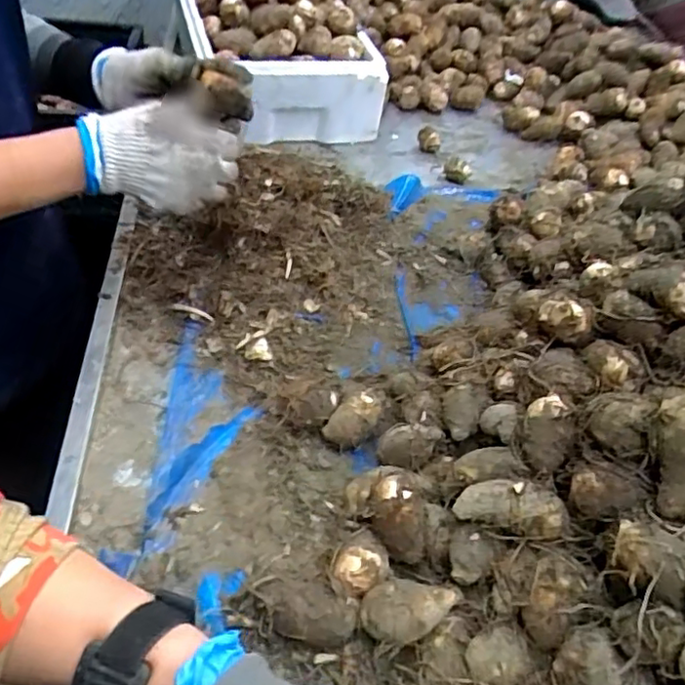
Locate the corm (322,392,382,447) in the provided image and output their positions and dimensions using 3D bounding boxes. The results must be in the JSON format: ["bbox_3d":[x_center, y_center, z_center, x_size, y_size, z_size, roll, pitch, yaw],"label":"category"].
[{"bbox_3d":[0.010,0.073,0.575,0.041,0.042,0.048,26,51,17],"label":"corm"}]

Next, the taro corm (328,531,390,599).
[{"bbox_3d":[0.012,0.174,0.476,0.041,0.038,0.054,12,48,5],"label":"taro corm"}]

